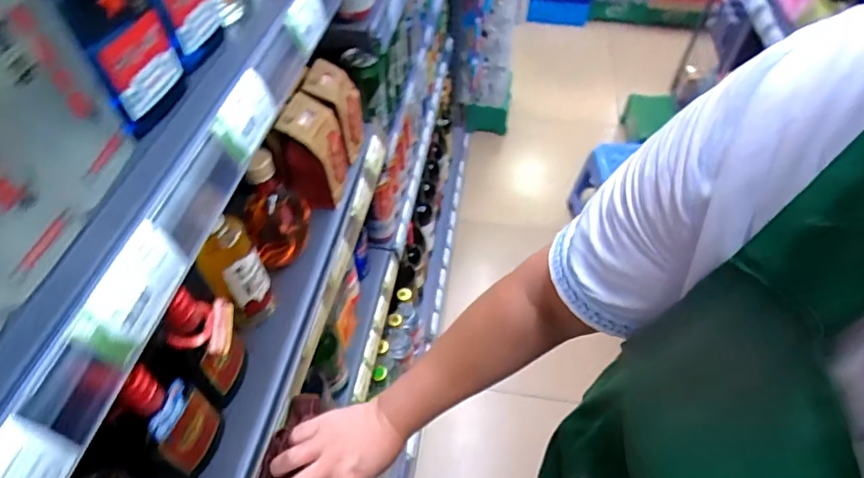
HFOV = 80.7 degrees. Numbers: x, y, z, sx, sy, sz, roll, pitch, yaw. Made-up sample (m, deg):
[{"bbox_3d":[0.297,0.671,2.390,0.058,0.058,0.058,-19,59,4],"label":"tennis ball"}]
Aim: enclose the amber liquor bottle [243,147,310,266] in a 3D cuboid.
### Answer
[{"bbox_3d":[-0.186,-0.036,0.594,0.047,0.156,0.084,11,51,9],"label":"amber liquor bottle"}]

